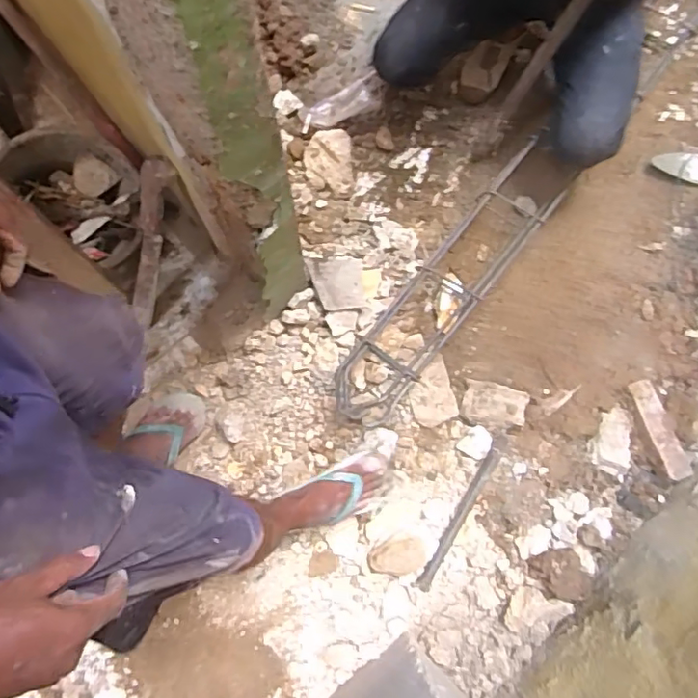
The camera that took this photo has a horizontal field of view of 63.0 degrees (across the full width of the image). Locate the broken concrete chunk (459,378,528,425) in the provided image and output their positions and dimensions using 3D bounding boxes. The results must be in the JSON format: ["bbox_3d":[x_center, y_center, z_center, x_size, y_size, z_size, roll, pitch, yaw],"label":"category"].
[{"bbox_3d":[0.292,0.114,1.148,0.124,0.040,0.092,15,77,3],"label":"broken concrete chunk"}]

